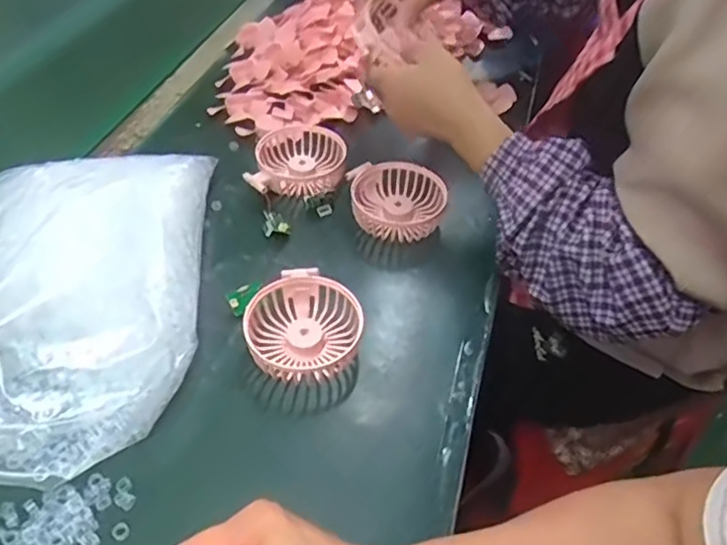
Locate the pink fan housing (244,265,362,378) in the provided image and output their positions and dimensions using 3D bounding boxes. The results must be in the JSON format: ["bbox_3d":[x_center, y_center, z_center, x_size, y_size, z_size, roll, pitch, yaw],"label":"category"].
[{"bbox_3d":[-0.049,0.044,0.471,0.083,0.035,0.086,0,47,0],"label":"pink fan housing"}]

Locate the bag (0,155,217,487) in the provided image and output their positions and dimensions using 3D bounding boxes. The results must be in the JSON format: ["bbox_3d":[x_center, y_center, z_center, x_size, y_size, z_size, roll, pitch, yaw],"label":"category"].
[{"bbox_3d":[-0.217,0.008,0.468,0.175,0.064,0.294,-5,47,-5],"label":"bag"}]

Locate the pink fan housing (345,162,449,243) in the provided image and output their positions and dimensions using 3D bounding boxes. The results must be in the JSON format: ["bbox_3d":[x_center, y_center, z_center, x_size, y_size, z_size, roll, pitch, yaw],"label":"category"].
[{"bbox_3d":[0.033,-0.066,0.579,0.089,0.037,0.088,-5,47,-5],"label":"pink fan housing"}]

